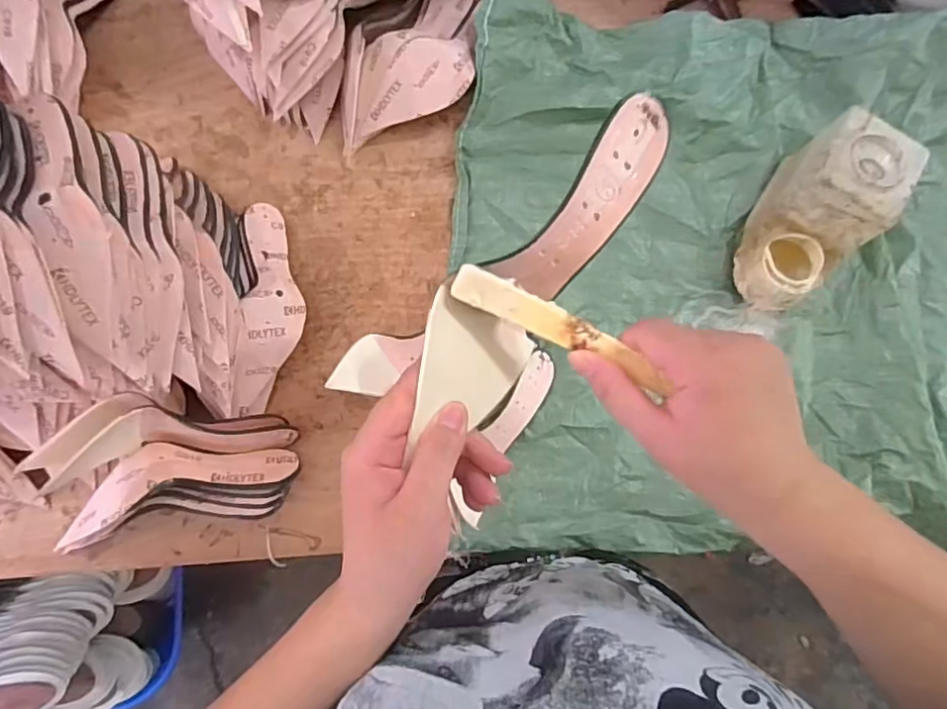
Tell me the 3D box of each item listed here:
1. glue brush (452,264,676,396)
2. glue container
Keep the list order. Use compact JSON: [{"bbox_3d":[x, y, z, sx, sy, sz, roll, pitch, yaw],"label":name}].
[{"bbox_3d":[0.050,-0.014,0.323,0.128,0.011,0.022,27,81,2],"label":"glue brush"},{"bbox_3d":[0.396,-0.157,0.667,0.111,0.115,0.212,35,81,3],"label":"glue container"}]

